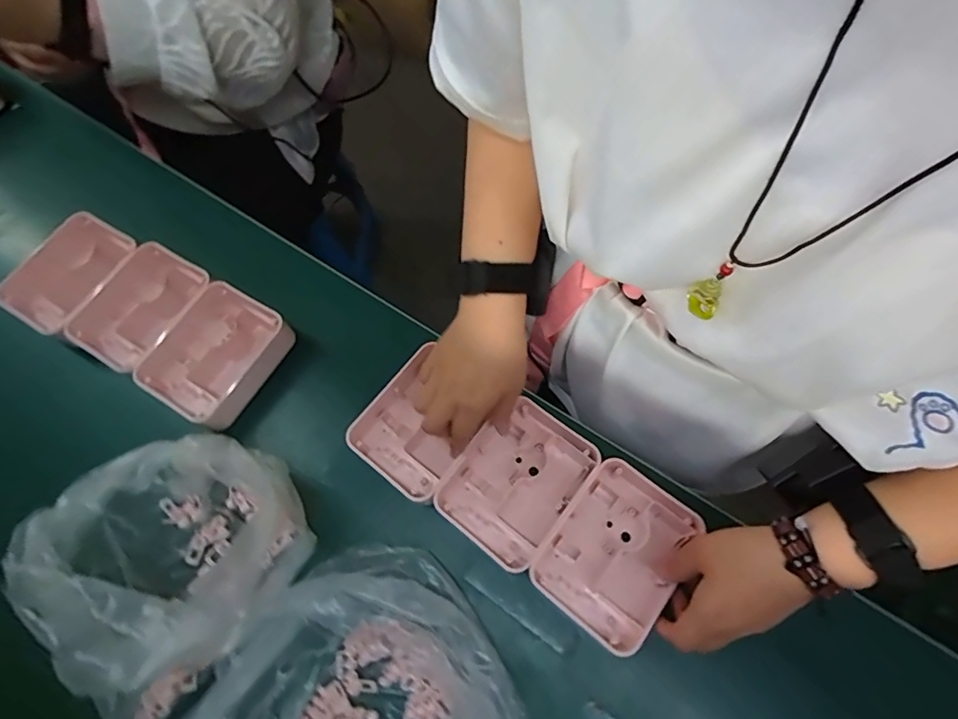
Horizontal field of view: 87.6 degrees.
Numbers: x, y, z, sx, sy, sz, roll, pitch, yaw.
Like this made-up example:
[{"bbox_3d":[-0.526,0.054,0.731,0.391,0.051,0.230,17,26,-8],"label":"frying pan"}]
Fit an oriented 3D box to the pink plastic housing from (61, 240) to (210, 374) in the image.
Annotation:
[{"bbox_3d":[-0.354,-0.052,0.537,0.100,0.044,0.132,26,72,12],"label":"pink plastic housing"}]

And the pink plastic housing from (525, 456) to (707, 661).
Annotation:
[{"bbox_3d":[0.115,0.162,0.422,0.099,0.041,0.127,35,74,15],"label":"pink plastic housing"}]

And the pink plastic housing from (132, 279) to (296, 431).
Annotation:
[{"bbox_3d":[-0.269,-0.006,0.515,0.109,0.044,0.131,28,72,13],"label":"pink plastic housing"}]

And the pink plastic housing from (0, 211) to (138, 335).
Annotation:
[{"bbox_3d":[-0.438,-0.088,0.550,0.093,0.050,0.133,27,72,13],"label":"pink plastic housing"}]

